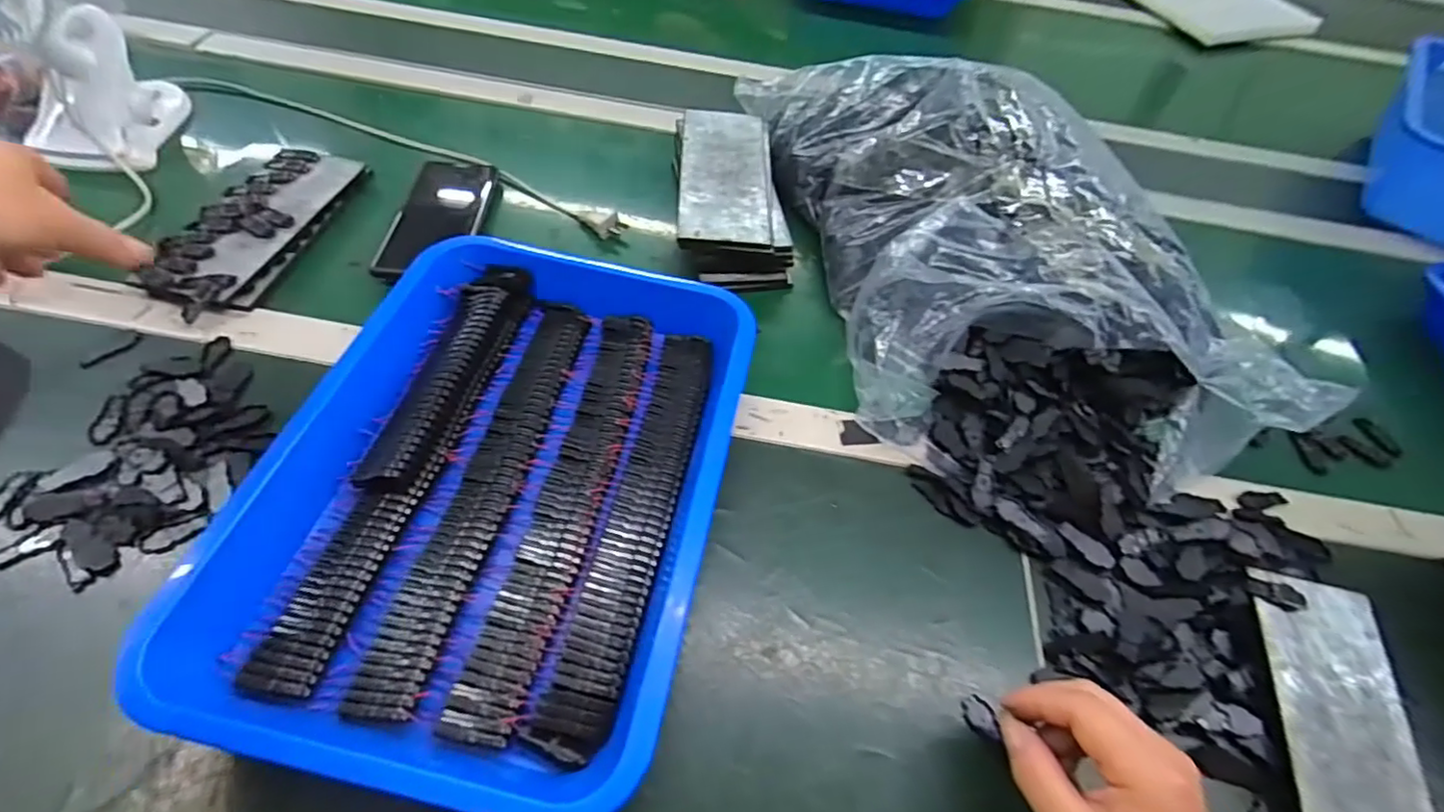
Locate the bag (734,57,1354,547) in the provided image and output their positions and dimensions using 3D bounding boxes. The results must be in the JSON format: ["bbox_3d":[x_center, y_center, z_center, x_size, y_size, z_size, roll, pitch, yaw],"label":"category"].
[{"bbox_3d":[0.240,-0.142,0.537,0.324,0.104,0.494,-6,54,-10],"label":"bag"}]

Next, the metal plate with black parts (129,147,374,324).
[{"bbox_3d":[-0.395,-0.155,0.531,0.082,0.022,0.208,11,52,2],"label":"metal plate with black parts"}]

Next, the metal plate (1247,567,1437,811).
[{"bbox_3d":[0.353,0.194,0.344,0.081,0.010,0.190,12,64,-2],"label":"metal plate"}]

